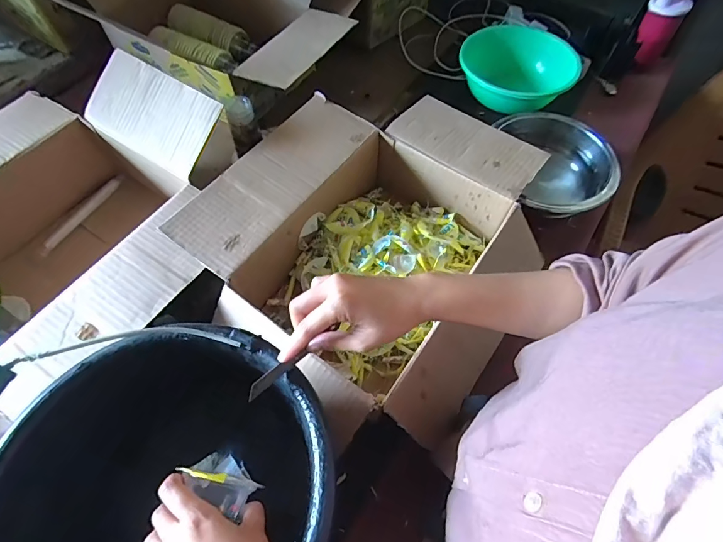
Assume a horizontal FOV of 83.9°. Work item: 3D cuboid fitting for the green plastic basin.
[{"bbox_3d":[0.312,-0.414,0.842,0.236,0.079,0.219,1,61,-2],"label":"green plastic basin"}]

